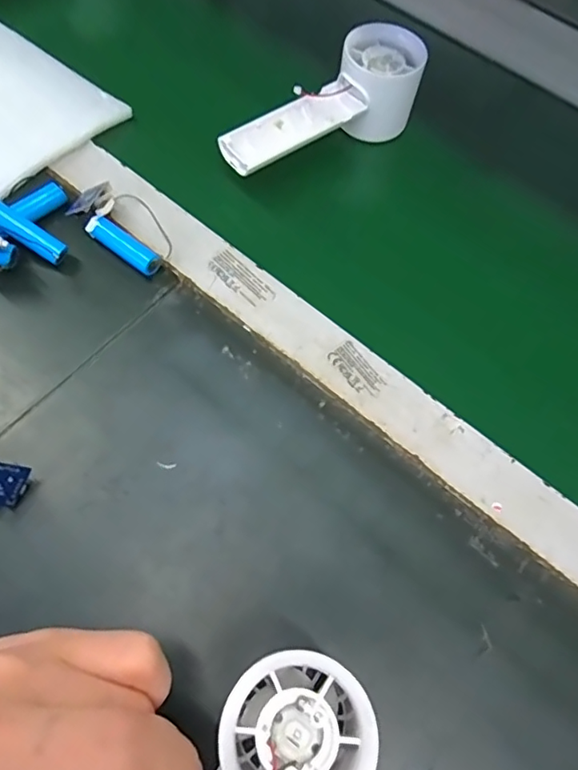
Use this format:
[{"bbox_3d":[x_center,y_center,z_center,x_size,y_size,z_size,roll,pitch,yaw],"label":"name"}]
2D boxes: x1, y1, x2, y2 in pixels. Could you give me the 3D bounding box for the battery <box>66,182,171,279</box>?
[{"bbox_3d":[-0.101,-0.103,0.347,0.068,0.019,0.045,33,67,12],"label":"battery"}]

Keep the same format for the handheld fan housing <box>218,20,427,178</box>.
[{"bbox_3d":[0.021,-0.191,0.380,0.151,0.053,0.052,-34,71,-17],"label":"handheld fan housing"}]

